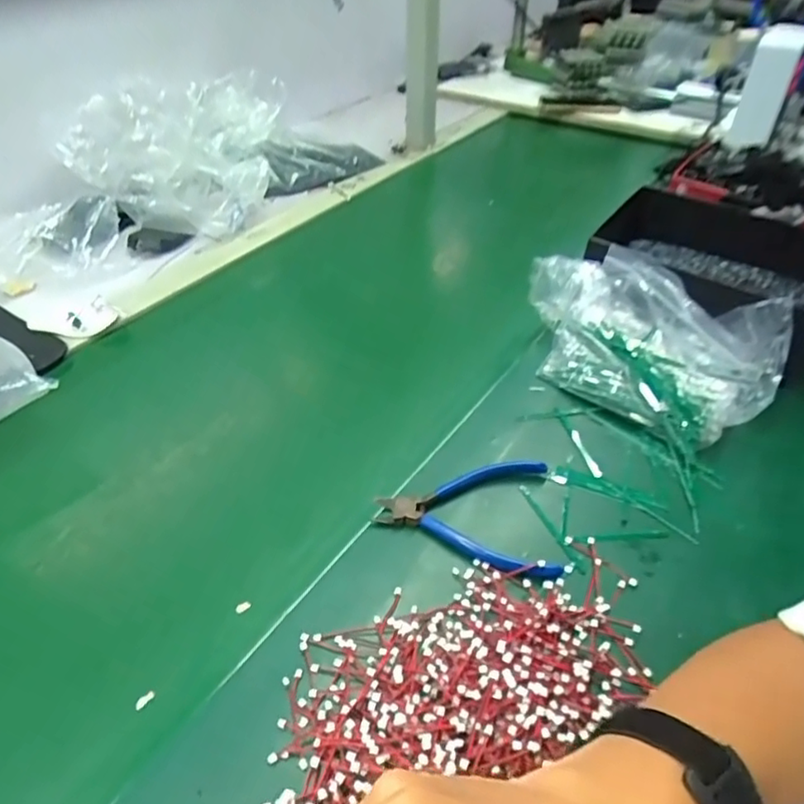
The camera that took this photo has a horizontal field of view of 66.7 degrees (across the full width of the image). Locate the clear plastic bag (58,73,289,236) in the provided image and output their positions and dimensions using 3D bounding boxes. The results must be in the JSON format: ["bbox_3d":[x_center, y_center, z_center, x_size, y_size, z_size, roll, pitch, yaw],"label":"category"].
[{"bbox_3d":[-0.319,-0.370,0.882,0.258,0.109,0.293,1,43,-1],"label":"clear plastic bag"}]

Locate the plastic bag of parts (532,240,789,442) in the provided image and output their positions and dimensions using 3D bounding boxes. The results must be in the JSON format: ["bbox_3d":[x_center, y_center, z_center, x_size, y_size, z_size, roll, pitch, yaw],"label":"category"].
[{"bbox_3d":[0.226,-0.061,0.568,0.237,0.104,0.144,18,45,17],"label":"plastic bag of parts"}]

